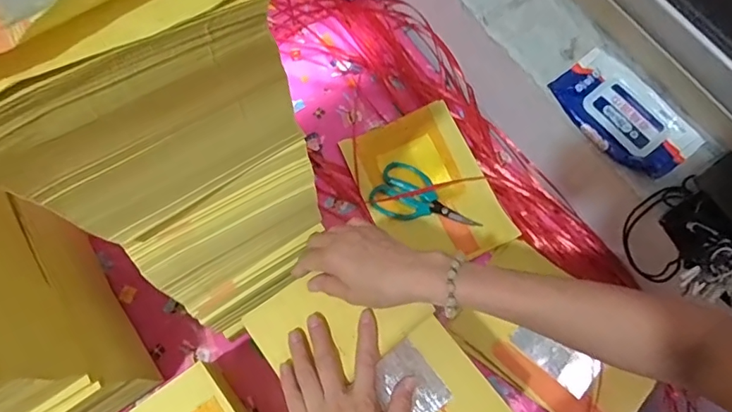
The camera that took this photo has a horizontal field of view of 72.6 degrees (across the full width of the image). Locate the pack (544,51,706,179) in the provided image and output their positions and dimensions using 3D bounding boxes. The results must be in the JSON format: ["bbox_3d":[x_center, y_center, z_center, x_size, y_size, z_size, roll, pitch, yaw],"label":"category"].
[{"bbox_3d":[0.311,-0.113,0.604,0.099,0.023,0.170,-29,72,-14],"label":"pack"}]

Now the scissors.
[{"bbox_3d":[0.084,-0.006,0.696,0.146,0.012,0.081,29,69,9],"label":"scissors"}]

